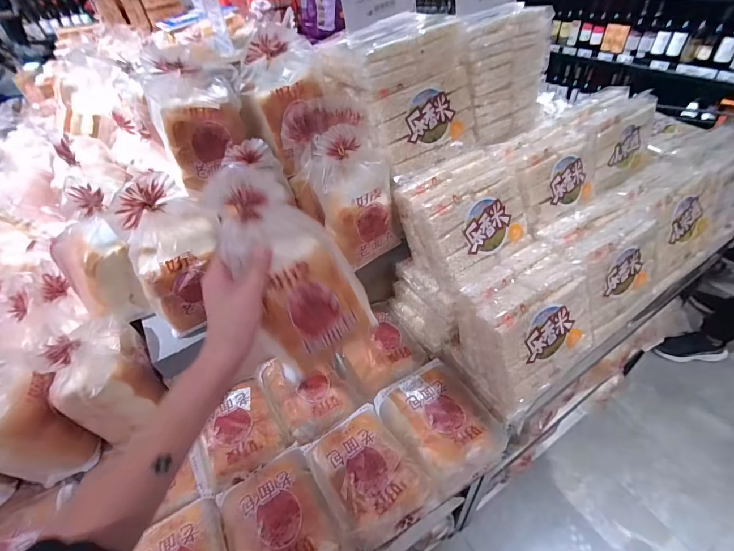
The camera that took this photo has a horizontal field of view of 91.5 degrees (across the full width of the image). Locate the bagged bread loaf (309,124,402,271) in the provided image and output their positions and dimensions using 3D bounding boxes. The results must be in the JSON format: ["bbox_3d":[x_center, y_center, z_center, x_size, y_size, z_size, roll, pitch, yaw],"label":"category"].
[{"bbox_3d":[-0.019,-0.139,0.650,0.134,0.229,0.090,-26,48,-19],"label":"bagged bread loaf"}]

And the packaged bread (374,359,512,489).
[{"bbox_3d":[0.139,0.252,0.646,0.172,0.048,0.202,-30,49,-22],"label":"packaged bread"}]

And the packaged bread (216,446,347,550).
[{"bbox_3d":[-0.137,0.373,0.535,0.155,0.047,0.183,-27,48,-19],"label":"packaged bread"}]

